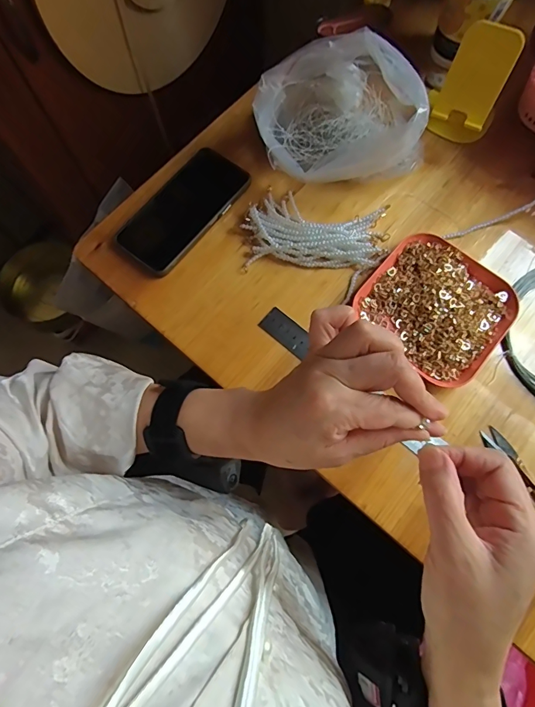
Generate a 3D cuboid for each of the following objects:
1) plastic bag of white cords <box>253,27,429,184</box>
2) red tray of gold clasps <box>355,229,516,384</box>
[{"bbox_3d":[0.082,-0.255,0.441,0.182,0.122,0.128,-6,74,-2],"label":"plastic bag of white cords"},{"bbox_3d":[0.181,-0.052,0.432,0.143,0.023,0.135,43,78,11],"label":"red tray of gold clasps"}]

